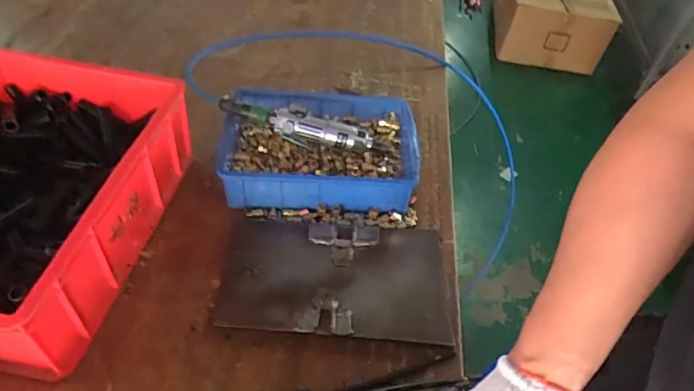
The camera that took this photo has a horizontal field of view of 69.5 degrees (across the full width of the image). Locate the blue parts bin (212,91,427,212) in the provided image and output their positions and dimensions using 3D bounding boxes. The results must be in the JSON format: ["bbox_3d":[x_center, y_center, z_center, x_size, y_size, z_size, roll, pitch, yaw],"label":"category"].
[{"bbox_3d":[-0.044,-0.069,0.798,0.302,0.096,0.205,2,47,-2],"label":"blue parts bin"}]

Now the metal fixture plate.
[{"bbox_3d":[-0.014,0.108,0.686,0.296,0.023,0.181,4,47,0],"label":"metal fixture plate"}]

